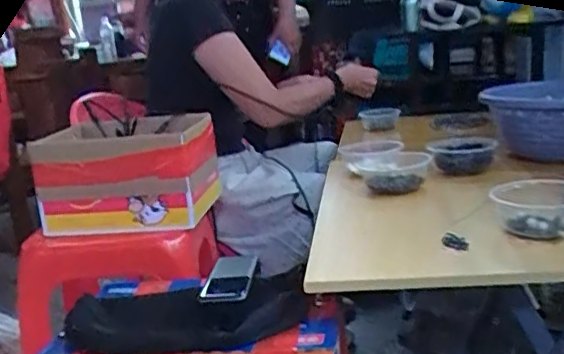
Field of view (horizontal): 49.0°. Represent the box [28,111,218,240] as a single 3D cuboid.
[{"bbox_3d":[-0.290,-0.008,1.194,0.296,0.169,0.229,-5,14,4],"label":"box"}]

